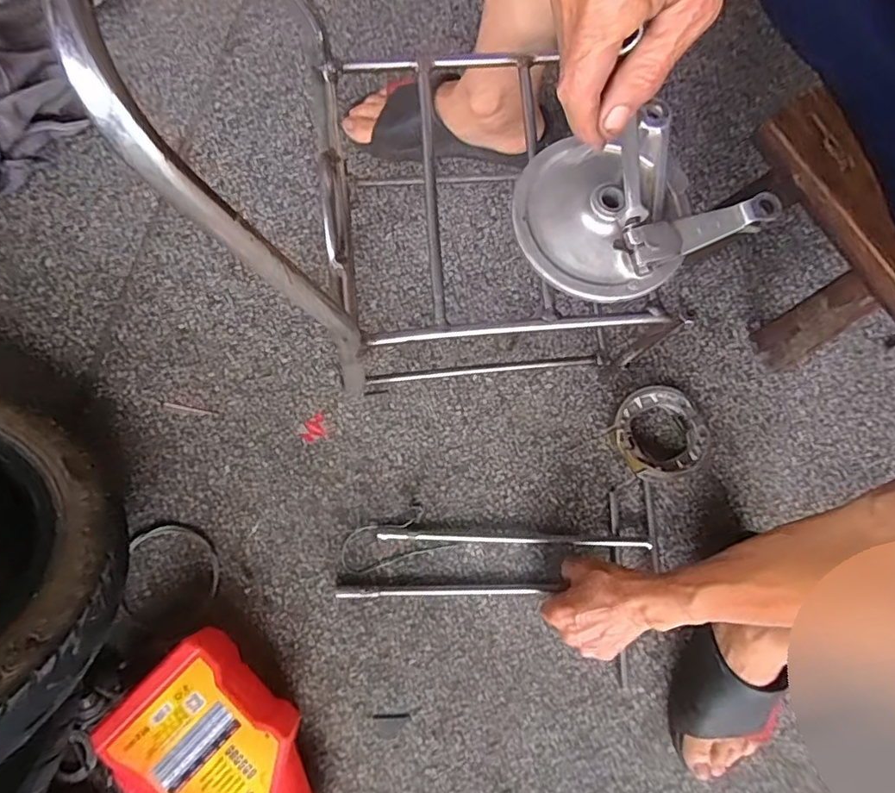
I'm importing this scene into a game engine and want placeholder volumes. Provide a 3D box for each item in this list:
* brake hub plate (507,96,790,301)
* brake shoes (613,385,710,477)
[{"bbox_3d":[0.124,-0.141,0.388,0.143,0.048,0.125,-24,80,-6],"label":"brake hub plate"},{"bbox_3d":[0.230,0.037,0.595,0.101,0.037,0.096,0,78,-2],"label":"brake shoes"}]

